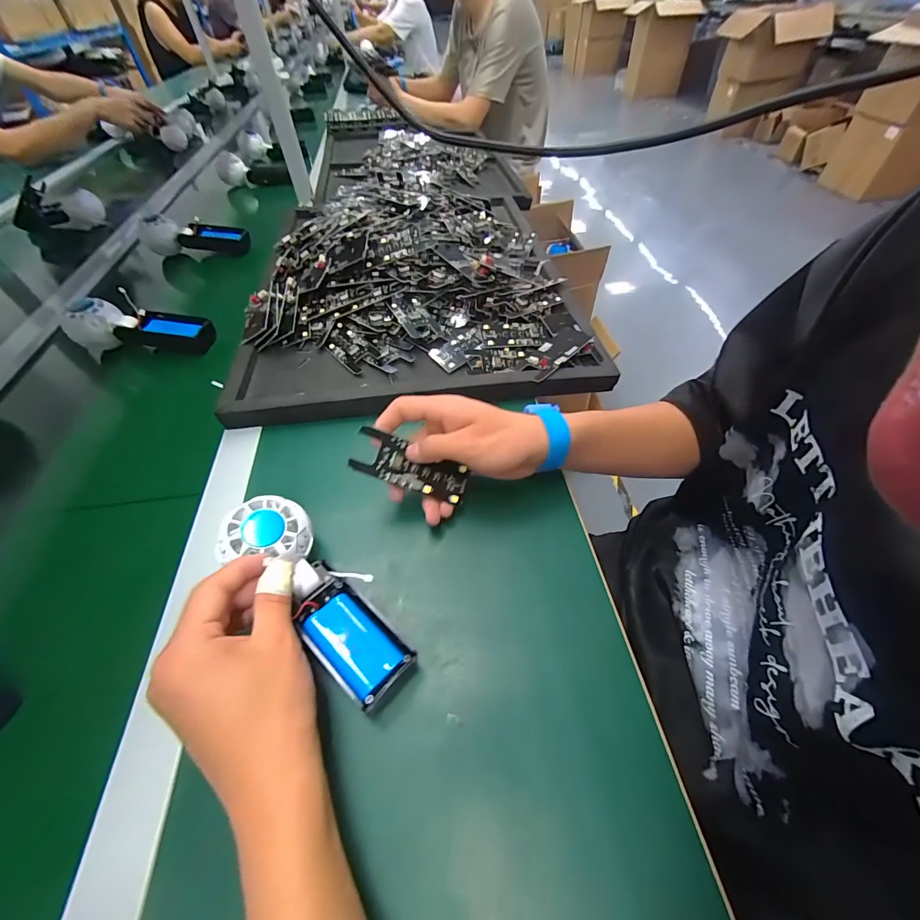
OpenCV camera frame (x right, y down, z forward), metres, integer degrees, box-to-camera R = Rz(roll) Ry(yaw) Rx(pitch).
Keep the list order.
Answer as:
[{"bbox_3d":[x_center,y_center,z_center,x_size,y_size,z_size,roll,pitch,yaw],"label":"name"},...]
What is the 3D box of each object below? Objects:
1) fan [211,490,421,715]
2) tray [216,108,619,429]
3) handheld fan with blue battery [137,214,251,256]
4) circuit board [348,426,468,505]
[{"bbox_3d":[-0.101,0.092,0.271,0.057,0.033,0.162,-39,76,-25],"label":"fan"},{"bbox_3d":[-0.073,-0.344,0.577,0.425,0.090,0.653,-6,52,-2],"label":"tray"},{"bbox_3d":[-0.459,-0.396,0.678,0.165,0.065,0.046,-9,52,-4],"label":"handheld fan with blue battery"},{"bbox_3d":[-0.039,0.006,0.325,0.098,0.006,0.037,22,74,-17],"label":"circuit board"}]

